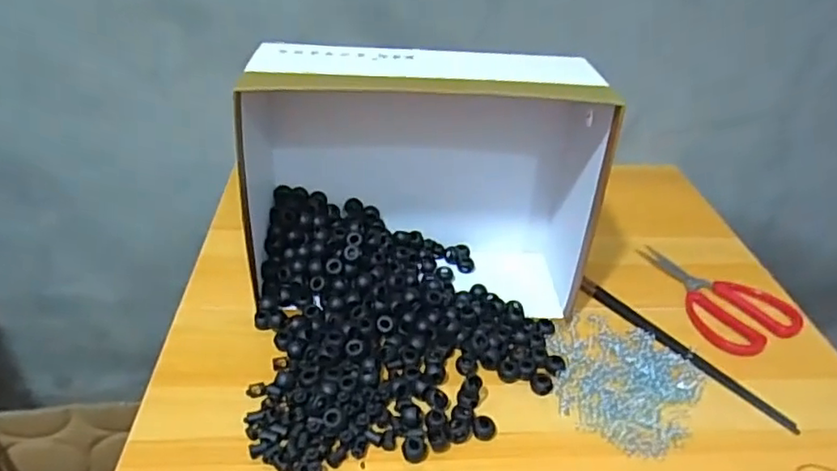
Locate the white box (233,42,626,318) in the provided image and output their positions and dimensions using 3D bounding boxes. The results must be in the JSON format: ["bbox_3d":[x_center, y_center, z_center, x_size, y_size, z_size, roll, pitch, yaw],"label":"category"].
[{"bbox_3d":[-0.004,-0.039,0.558,0.306,0.238,0.120,2,35,-2],"label":"white box"}]

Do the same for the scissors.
[{"bbox_3d":[0.283,0.061,0.605,0.095,0.017,0.162,-30,45,-34],"label":"scissors"}]

